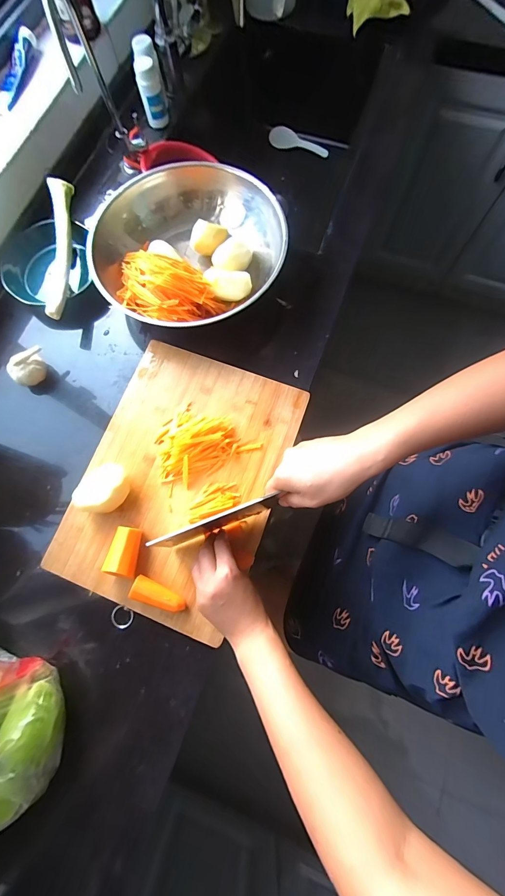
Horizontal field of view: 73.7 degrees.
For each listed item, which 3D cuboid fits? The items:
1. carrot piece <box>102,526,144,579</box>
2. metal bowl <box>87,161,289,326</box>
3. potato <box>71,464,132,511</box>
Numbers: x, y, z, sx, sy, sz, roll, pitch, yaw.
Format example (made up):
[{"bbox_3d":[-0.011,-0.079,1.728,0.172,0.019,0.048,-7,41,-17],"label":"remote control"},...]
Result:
[{"bbox_3d":[-0.166,0.135,0.445,0.037,0.035,0.059,14,77,5],"label":"carrot piece"},{"bbox_3d":[-0.105,-0.328,0.572,0.283,0.080,0.304,0,76,2],"label":"metal bowl"},{"bbox_3d":[-0.206,0.056,0.465,0.068,0.042,0.063,0,76,2],"label":"potato"}]

